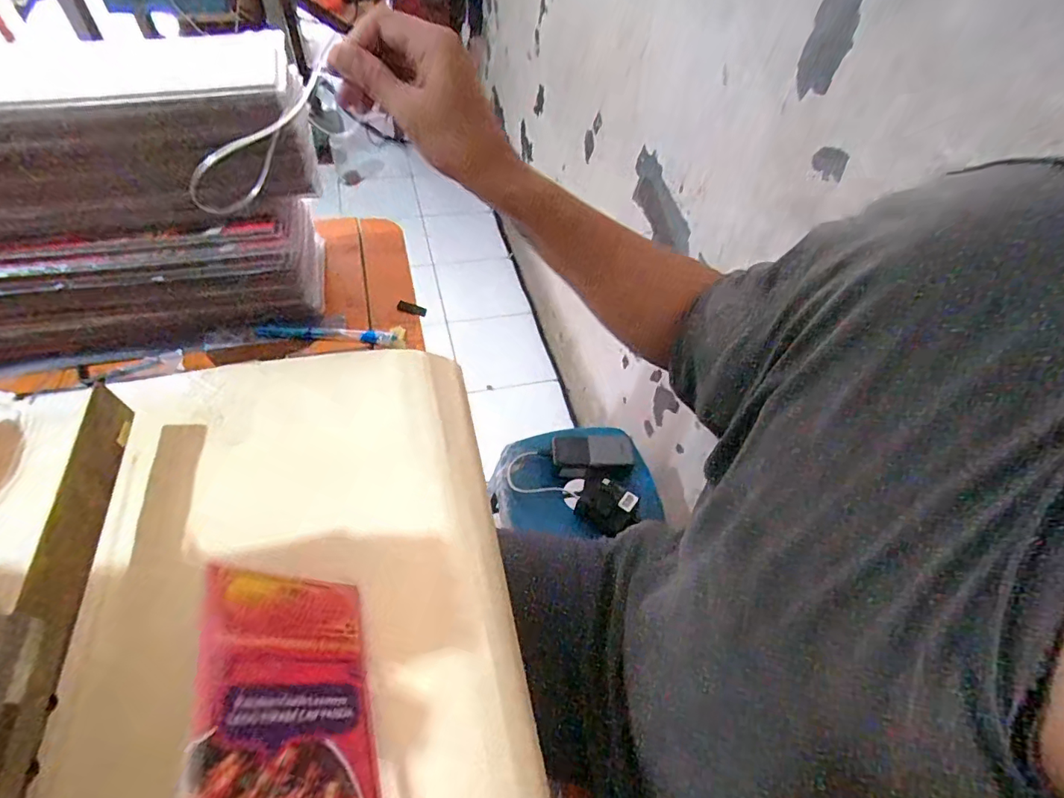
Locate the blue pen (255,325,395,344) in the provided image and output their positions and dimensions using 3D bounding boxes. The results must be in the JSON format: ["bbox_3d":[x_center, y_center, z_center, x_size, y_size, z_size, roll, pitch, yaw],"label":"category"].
[{"bbox_3d":[-0.199,-0.064,0.496,0.131,0.011,0.014,3,52,-4],"label":"blue pen"}]

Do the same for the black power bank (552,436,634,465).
[{"bbox_3d":[0.098,0.082,0.819,0.131,0.011,0.052,-2,52,-8],"label":"black power bank"}]

